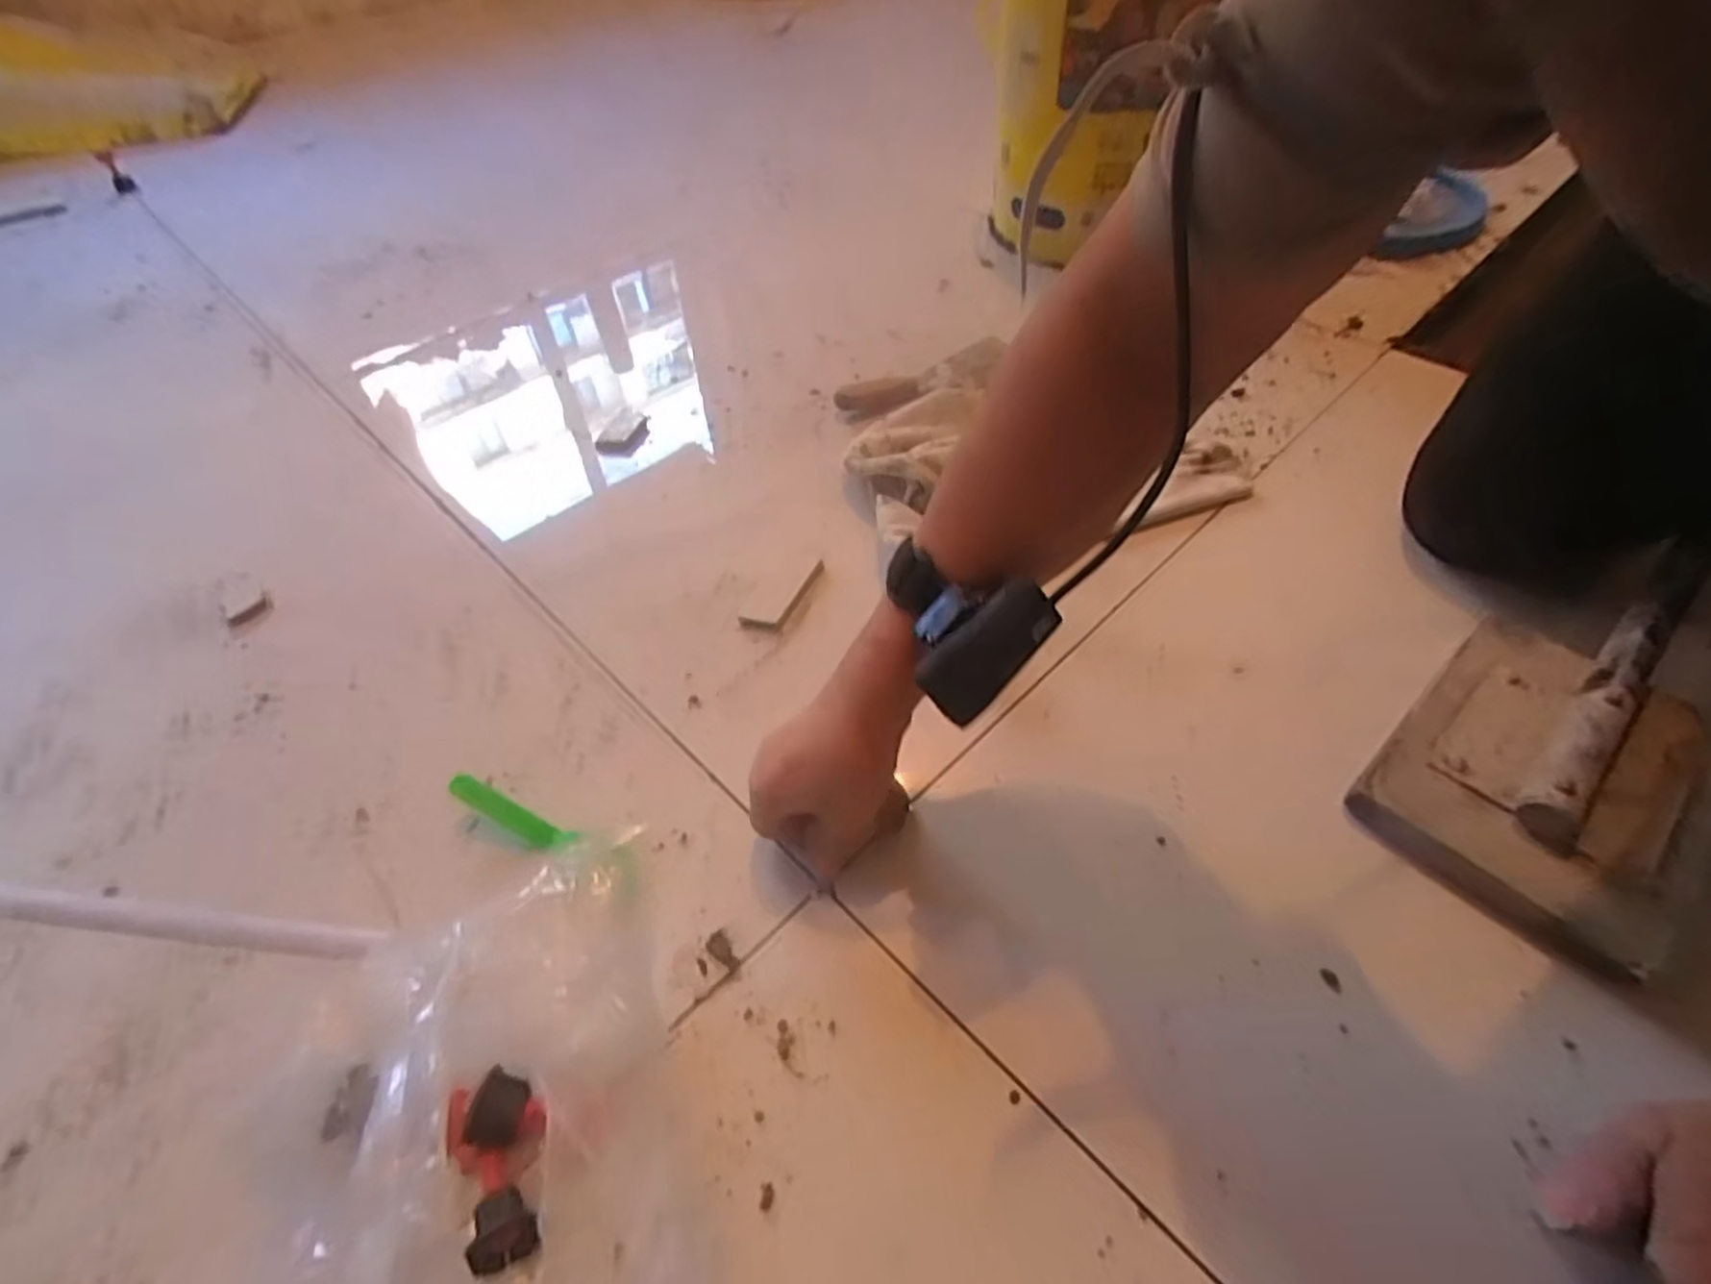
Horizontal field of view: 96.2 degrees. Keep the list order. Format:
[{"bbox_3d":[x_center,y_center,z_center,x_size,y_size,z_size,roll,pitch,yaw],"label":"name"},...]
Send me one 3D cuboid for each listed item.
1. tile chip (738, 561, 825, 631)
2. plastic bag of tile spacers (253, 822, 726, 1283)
[{"bbox_3d":[-0.050,-0.033,0.592,0.086,0.004,0.028,-37,57,-25],"label":"tile chip"},{"bbox_3d":[-0.182,0.234,0.354,0.194,0.030,0.266,-17,54,-15],"label":"plastic bag of tile spacers"}]

